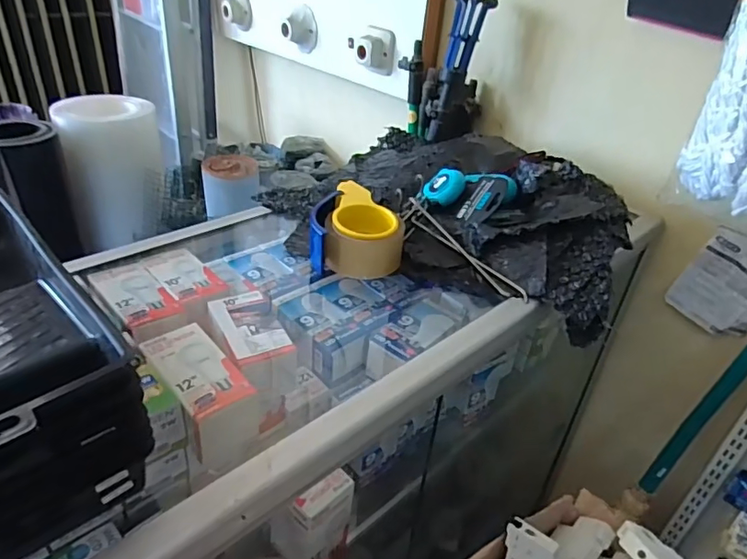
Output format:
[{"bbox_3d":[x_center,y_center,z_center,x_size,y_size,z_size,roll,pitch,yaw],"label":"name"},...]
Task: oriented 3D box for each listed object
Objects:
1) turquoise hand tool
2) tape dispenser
[{"bbox_3d":[0.126,-0.120,0.714,0.117,0.040,0.102,21,37,22],"label":"turquoise hand tool"},{"bbox_3d":[-0.020,-0.064,0.670,0.114,0.072,0.128,4,34,-3],"label":"tape dispenser"}]

